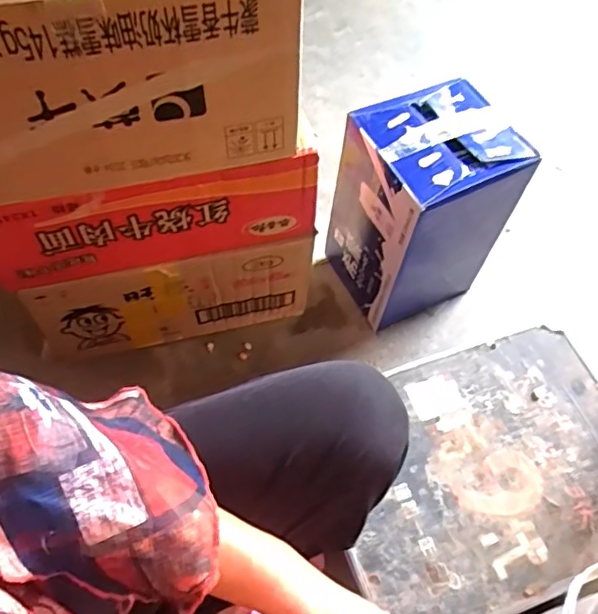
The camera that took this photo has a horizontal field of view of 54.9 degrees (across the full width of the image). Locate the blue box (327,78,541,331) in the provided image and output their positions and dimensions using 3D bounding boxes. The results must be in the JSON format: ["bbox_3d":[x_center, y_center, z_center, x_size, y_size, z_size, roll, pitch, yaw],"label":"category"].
[{"bbox_3d":[0.170,-0.136,0.844,0.186,0.312,0.168,-23,63,-15],"label":"blue box"}]

